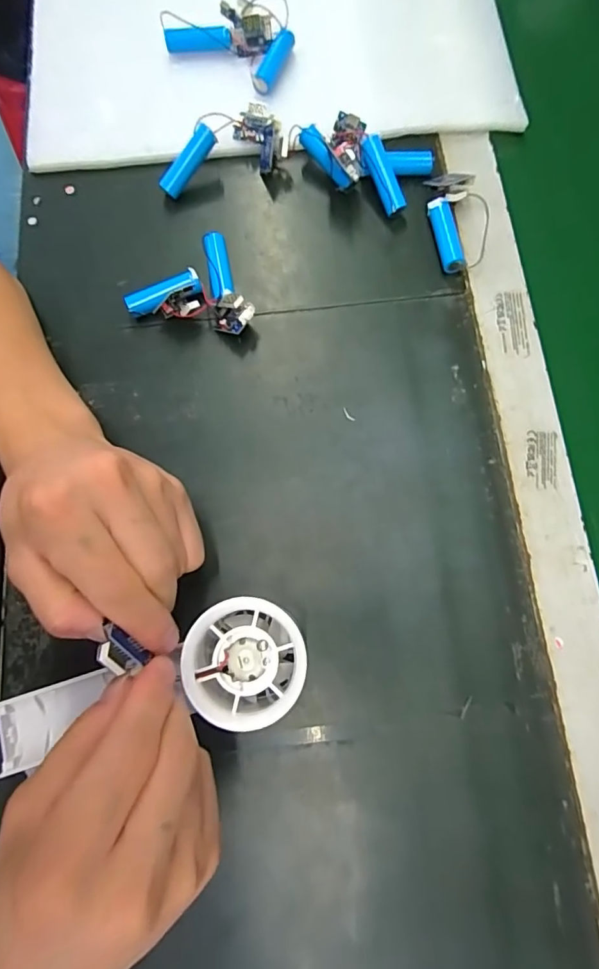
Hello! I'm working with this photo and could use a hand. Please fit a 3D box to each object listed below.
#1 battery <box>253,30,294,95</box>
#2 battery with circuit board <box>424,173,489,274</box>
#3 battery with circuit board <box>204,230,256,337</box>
[{"bbox_3d":[-0.018,-0.315,0.362,0.012,0.017,0.048,26,78,7],"label":"battery"},{"bbox_3d":[0.111,-0.179,0.332,0.042,0.017,0.069,-9,76,-1],"label":"battery with circuit board"},{"bbox_3d":[-0.050,-0.130,0.322,0.025,0.026,0.076,-20,76,-4],"label":"battery with circuit board"}]

